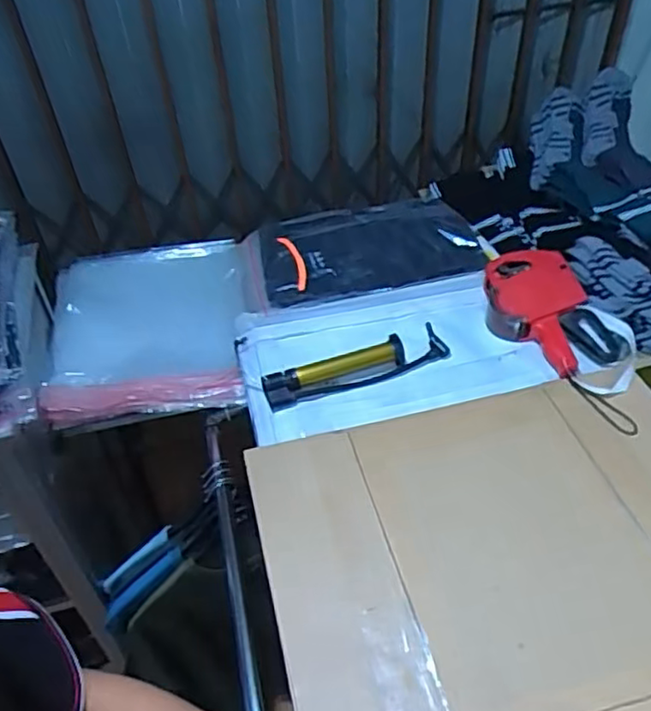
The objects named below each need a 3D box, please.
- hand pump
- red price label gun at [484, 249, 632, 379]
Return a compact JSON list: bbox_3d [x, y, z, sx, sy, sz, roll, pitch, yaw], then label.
[{"bbox_3d":[0.043,0.014,0.850,0.254,0.030,0.051,-17,46,-14],"label":"hand pump"},{"bbox_3d":[0.307,-0.061,0.897,0.141,0.054,0.215,-21,47,-17],"label":"red price label gun"}]

